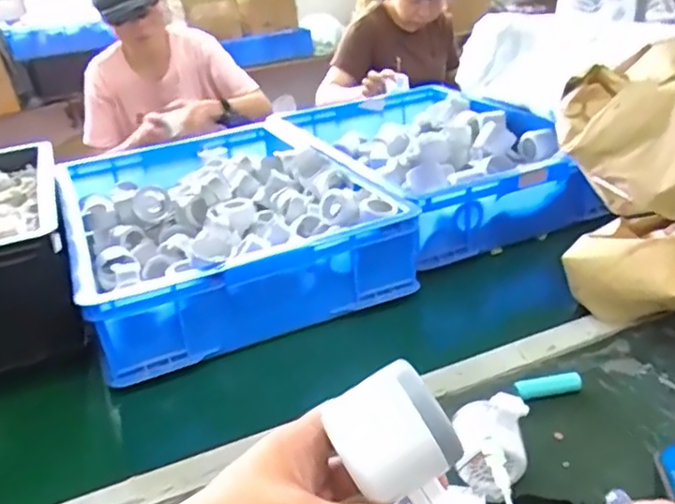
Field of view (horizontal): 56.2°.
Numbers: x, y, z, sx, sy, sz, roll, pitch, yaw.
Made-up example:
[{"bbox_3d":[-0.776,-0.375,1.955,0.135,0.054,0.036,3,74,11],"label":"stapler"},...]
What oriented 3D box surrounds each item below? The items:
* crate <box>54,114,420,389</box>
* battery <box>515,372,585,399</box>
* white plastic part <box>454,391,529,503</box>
[{"bbox_3d":[-0.192,-0.062,0.999,0.418,0.130,0.610,-16,27,-19],"label":"crate"},{"bbox_3d":[0.214,0.136,0.645,0.068,0.018,0.019,-10,26,-7],"label":"battery"},{"bbox_3d":[0.130,0.167,0.541,0.065,0.071,0.060,-5,26,3],"label":"white plastic part"}]

